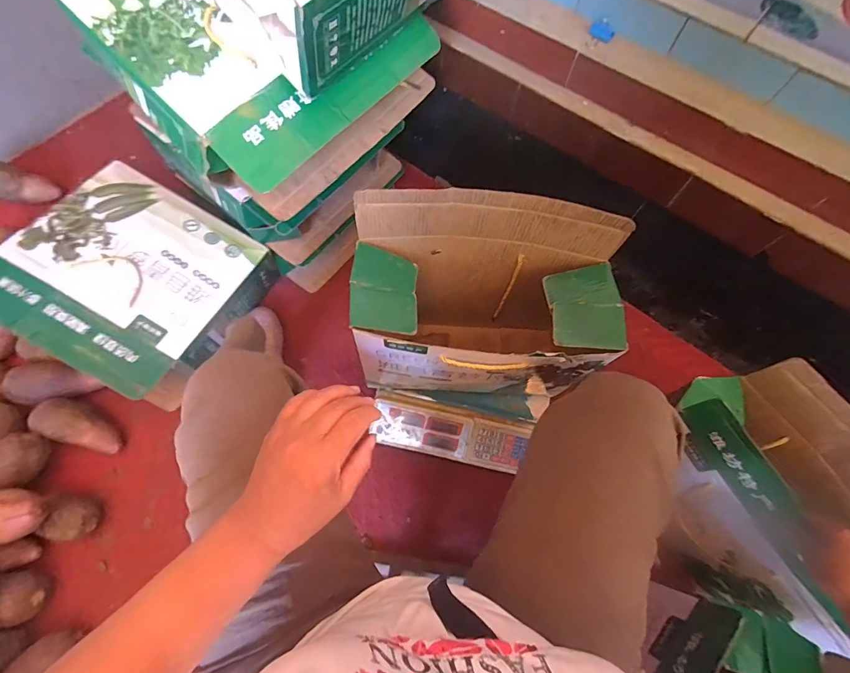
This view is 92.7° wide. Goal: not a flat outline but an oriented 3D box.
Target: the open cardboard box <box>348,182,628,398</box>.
[{"bbox_3d":[0.078,-0.028,0.618,0.351,0.350,0.177,5,68,-1],"label":"open cardboard box"}]

